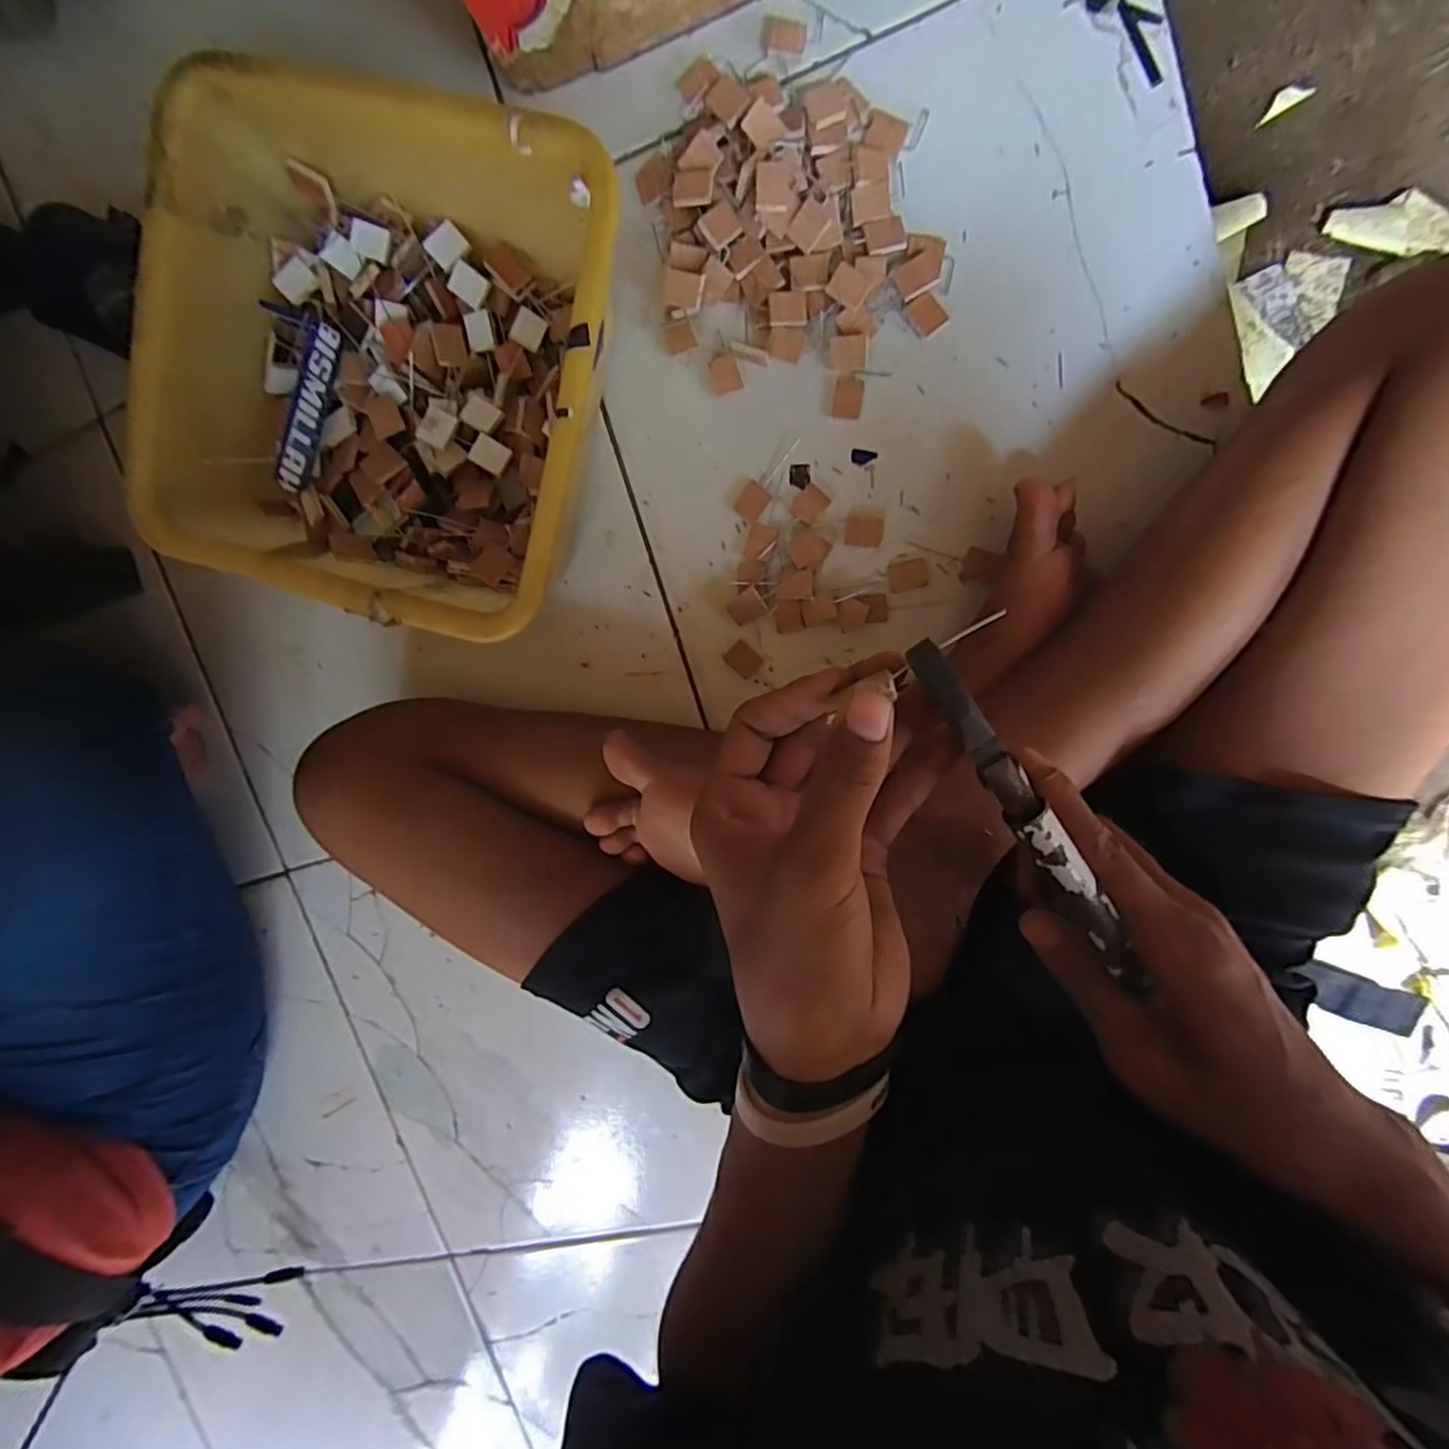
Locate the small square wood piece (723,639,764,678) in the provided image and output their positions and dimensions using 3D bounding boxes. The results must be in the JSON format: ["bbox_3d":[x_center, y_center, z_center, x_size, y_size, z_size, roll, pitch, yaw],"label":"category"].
[{"bbox_3d":[0.014,-0.047,0.469,0.025,0.004,0.020,43,102,0],"label":"small square wood piece"}]

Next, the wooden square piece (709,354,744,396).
[{"bbox_3d":[0.001,-0.238,0.440,0.019,0.006,0.022,-17,96,11],"label":"wooden square piece"}]

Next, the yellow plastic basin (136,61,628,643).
[{"bbox_3d":[-0.204,-0.202,0.391,0.261,0.102,0.258,14,95,2],"label":"yellow plastic basin"}]

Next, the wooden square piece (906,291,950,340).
[{"bbox_3d":[0.132,-0.267,0.419,0.020,0.004,0.024,-35,93,12],"label":"wooden square piece"}]

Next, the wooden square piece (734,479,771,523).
[{"bbox_3d":[0.020,-0.157,0.454,0.020,0.004,0.024,34,102,2],"label":"wooden square piece"}]

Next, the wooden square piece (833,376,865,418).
[{"bbox_3d":[0.083,-0.220,0.433,0.019,0.004,0.024,6,100,7],"label":"wooden square piece"}]

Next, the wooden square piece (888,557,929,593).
[{"bbox_3d":[0.127,-0.103,0.445,0.026,0.004,0.021,-9,98,10],"label":"wooden square piece"}]

